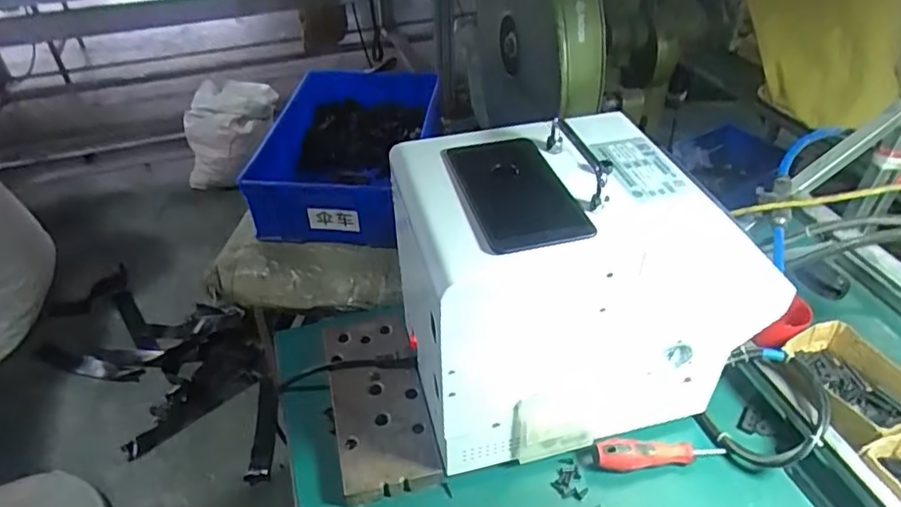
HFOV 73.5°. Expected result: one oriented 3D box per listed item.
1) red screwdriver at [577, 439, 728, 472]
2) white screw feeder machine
[{"bbox_3d":[0.214,0.209,0.635,0.148,0.028,0.029,-2,41,0],"label":"red screwdriver"},{"bbox_3d":[0.130,0.036,0.642,0.339,0.296,0.219,-12,42,-12],"label":"white screw feeder machine"}]

